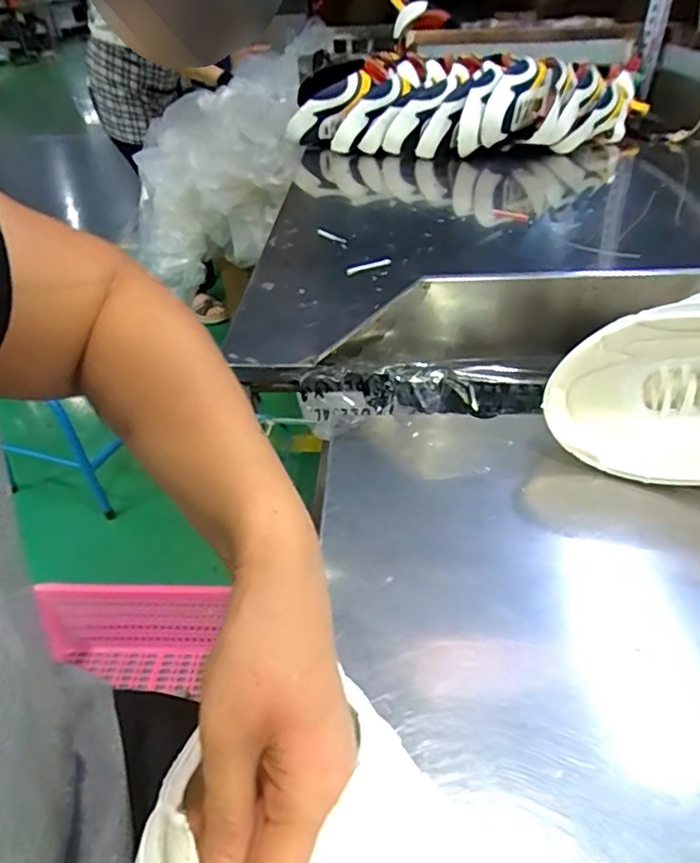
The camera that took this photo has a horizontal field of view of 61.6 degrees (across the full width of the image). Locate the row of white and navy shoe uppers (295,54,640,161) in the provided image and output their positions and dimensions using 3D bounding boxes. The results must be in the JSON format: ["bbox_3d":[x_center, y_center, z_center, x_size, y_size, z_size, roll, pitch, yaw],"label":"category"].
[{"bbox_3d":[0.242,-0.724,1.308,0.727,0.164,0.402,8,40,13],"label":"row of white and navy shoe uppers"}]

